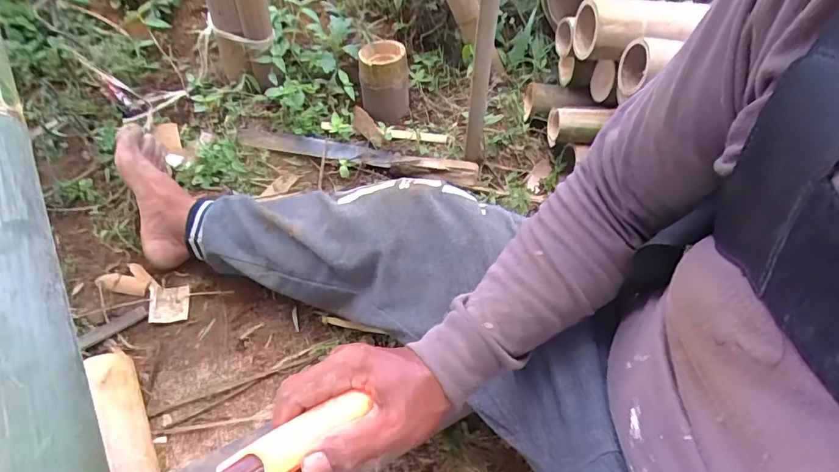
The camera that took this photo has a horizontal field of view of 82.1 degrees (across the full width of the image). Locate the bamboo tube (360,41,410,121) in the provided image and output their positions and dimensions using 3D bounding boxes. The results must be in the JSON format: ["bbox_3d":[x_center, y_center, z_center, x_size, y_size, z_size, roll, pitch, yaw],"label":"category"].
[{"bbox_3d":[-0.064,-0.274,0.874,0.087,0.120,0.088,-3,54,-6],"label":"bamboo tube"}]

